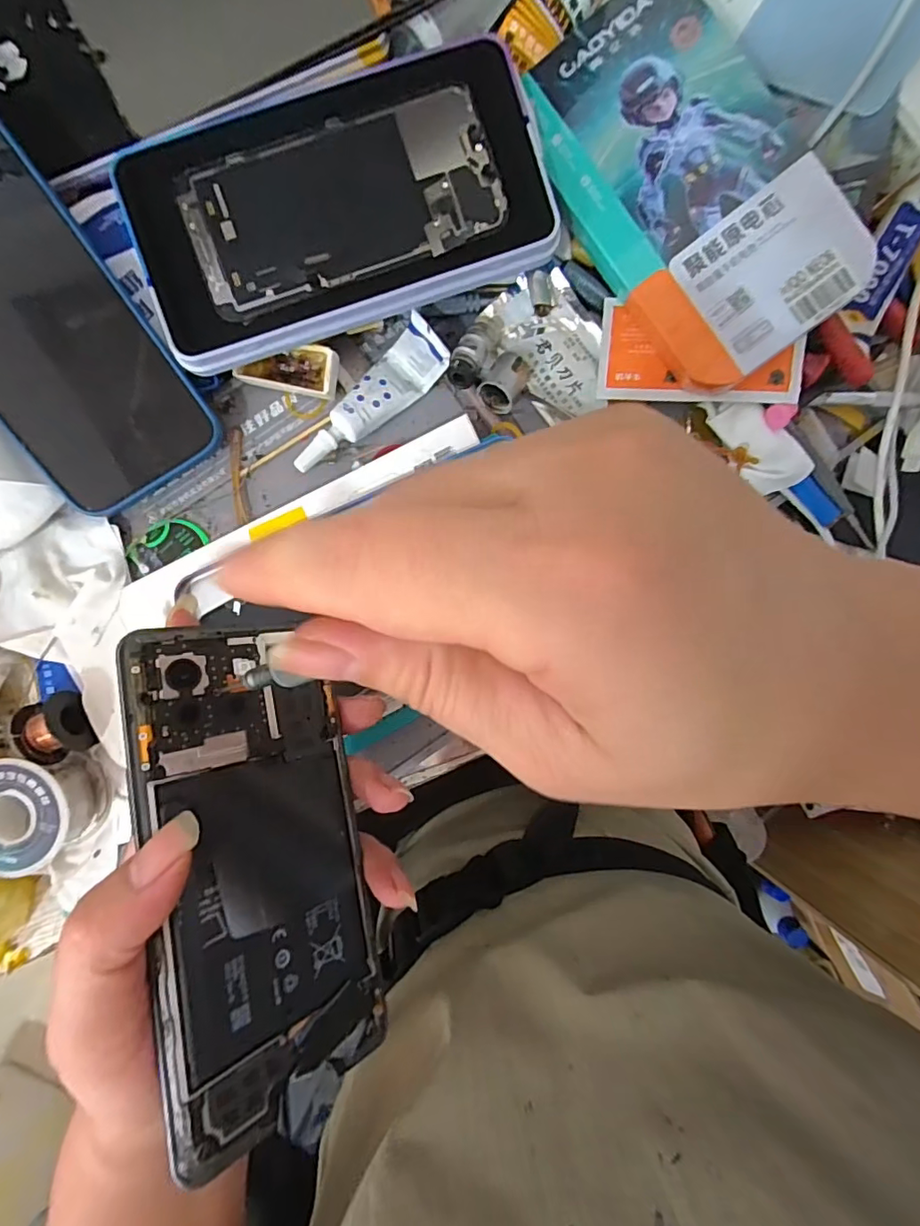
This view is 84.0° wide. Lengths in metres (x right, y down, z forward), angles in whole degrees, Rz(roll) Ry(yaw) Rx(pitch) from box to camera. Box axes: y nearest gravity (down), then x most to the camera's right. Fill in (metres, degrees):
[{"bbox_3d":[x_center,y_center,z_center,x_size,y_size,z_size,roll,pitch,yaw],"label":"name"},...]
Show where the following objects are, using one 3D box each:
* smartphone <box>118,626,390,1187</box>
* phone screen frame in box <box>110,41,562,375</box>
[{"bbox_3d":[-0.068,0.084,0.179,0.073,0.004,0.157,-4,80,-46],"label":"smartphone"},{"bbox_3d":[-0.055,-0.188,0.235,0.185,0.016,0.099,-18,91,-3],"label":"phone screen frame in box"}]

